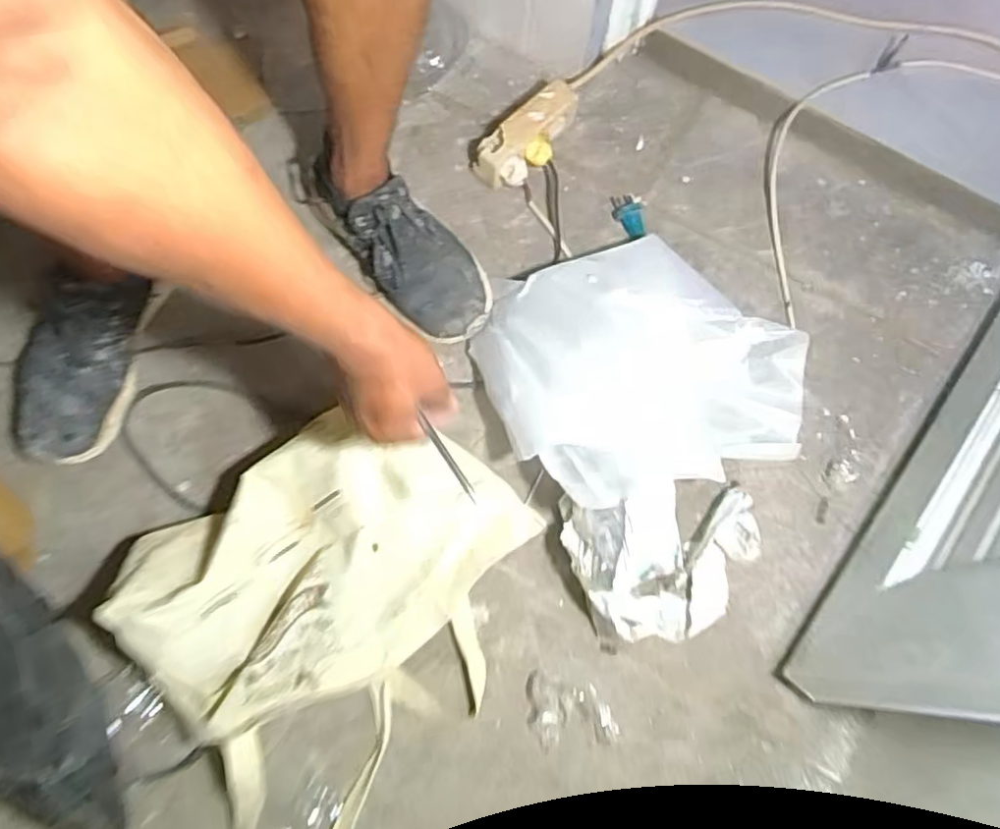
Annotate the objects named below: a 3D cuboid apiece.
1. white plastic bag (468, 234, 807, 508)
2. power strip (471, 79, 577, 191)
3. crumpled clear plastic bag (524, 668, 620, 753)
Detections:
[{"bbox_3d":[0.158,-0.051,0.738,0.333,0.095,0.265,-18,71,-9],"label":"white plastic bag"},{"bbox_3d":[0.037,-0.351,0.860,0.059,0.063,0.158,43,73,13],"label":"power strip"},{"bbox_3d":[0.068,0.282,0.648,0.081,0.023,0.069,-5,70,-4],"label":"crumpled clear plastic bag"}]

